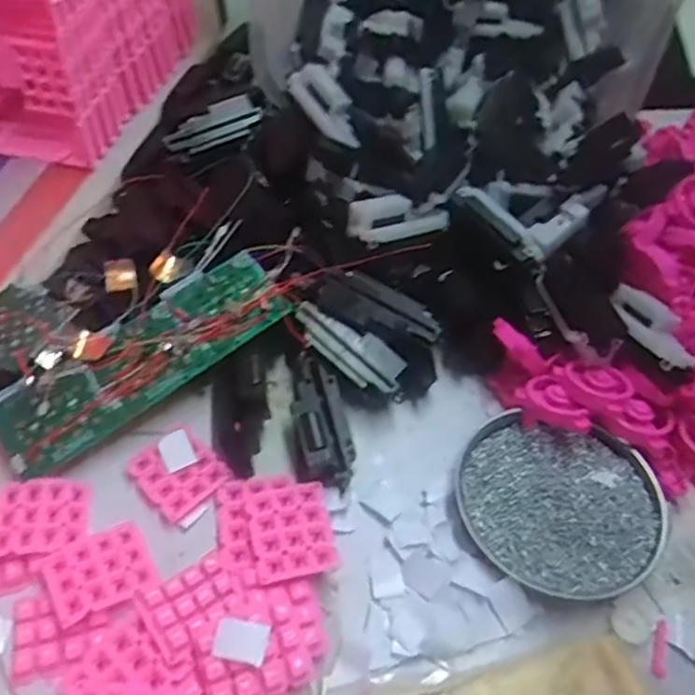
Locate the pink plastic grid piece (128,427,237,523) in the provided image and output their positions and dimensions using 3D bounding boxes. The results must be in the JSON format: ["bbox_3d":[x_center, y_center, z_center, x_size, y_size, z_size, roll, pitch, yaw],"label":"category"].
[{"bbox_3d":[-0.115,0.086,0.452,0.053,0.007,0.056,-31,59,-25],"label":"pink plastic grid piece"}]

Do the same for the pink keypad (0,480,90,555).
[{"bbox_3d":[-0.198,0.110,0.427,0.055,0.011,0.047,-5,51,-6],"label":"pink keypad"}]

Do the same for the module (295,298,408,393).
[{"bbox_3d":[0.001,-0.002,0.488,0.091,0.016,0.034,36,57,9],"label":"module"}]

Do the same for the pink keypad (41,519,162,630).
[{"bbox_3d":[-0.151,0.137,0.405,0.059,0.008,0.050,-18,52,-30],"label":"pink keypad"}]

